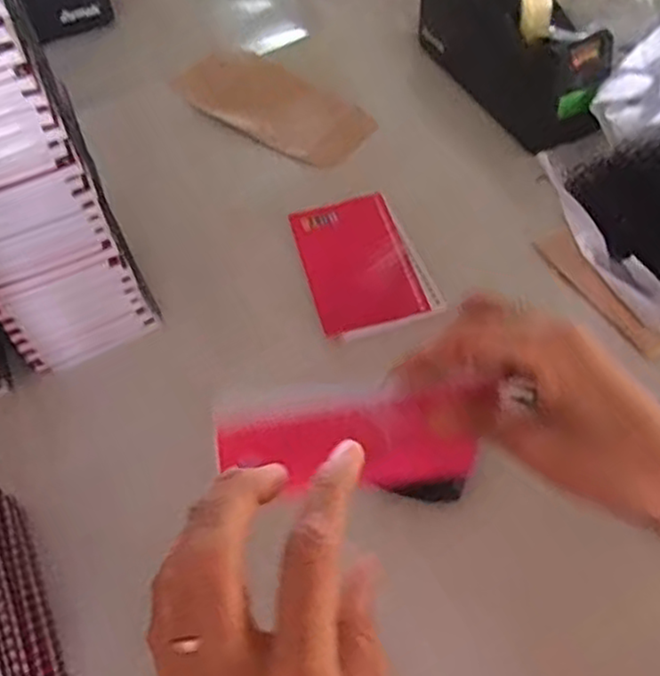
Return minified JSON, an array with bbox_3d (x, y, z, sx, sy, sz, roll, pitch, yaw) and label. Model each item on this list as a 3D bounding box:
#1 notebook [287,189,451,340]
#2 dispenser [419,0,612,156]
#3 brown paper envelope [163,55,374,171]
[{"bbox_3d":[0.025,-0.061,0.554,0.088,0.008,0.129,-14,54,-6],"label":"notebook"},{"bbox_3d":[0.162,-0.272,0.619,0.065,0.120,0.210,-25,56,-14],"label":"dispenser"},{"bbox_3d":[-0.056,-0.226,0.674,0.201,0.021,0.094,29,61,23],"label":"brown paper envelope"}]

